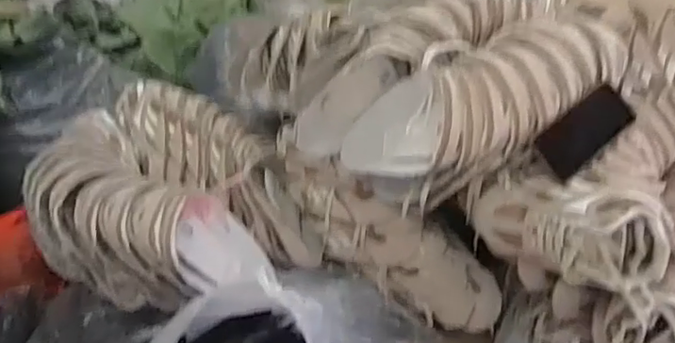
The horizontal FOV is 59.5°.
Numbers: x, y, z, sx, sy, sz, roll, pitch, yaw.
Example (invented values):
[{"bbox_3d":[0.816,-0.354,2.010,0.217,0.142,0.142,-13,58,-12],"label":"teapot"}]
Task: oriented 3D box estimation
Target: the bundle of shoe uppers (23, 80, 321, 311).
[{"bbox_3d":[-0.300,0.053,1.027,0.376,0.191,0.433,-31,53,-23],"label":"bundle of shoe uppers"}]

